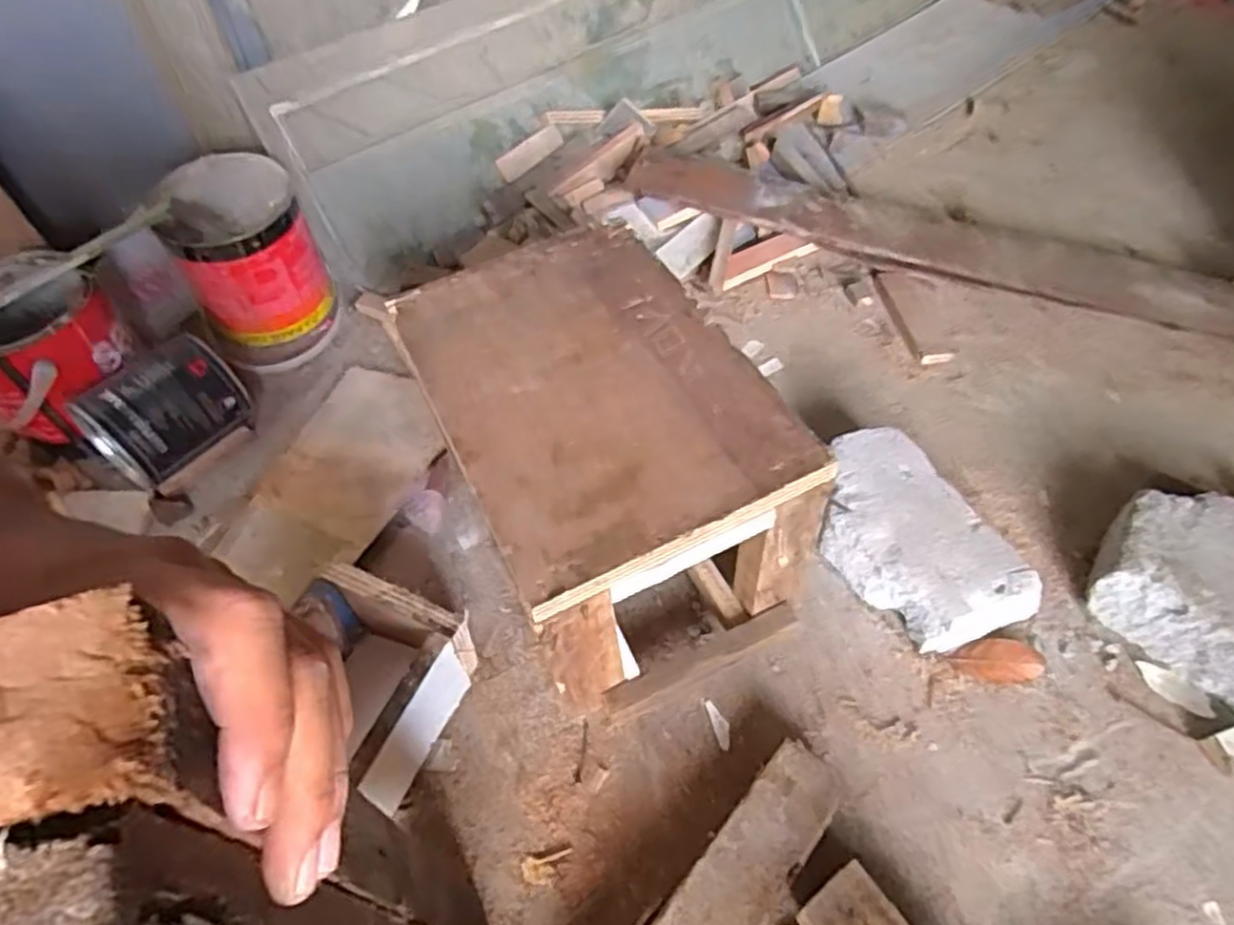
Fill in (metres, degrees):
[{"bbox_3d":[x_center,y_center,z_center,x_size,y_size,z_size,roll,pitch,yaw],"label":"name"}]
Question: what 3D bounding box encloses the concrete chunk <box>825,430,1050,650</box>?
[{"bbox_3d":[0.267,0.073,0.683,0.115,0.072,0.207,-28,58,-18],"label":"concrete chunk"}]

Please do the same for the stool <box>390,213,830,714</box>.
[{"bbox_3d":[-0.023,-0.011,0.620,0.227,0.187,0.335,-23,57,-15],"label":"stool"}]

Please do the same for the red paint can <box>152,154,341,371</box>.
[{"bbox_3d":[-0.419,-0.225,0.855,0.152,0.165,0.163,-27,57,-18],"label":"red paint can"}]

